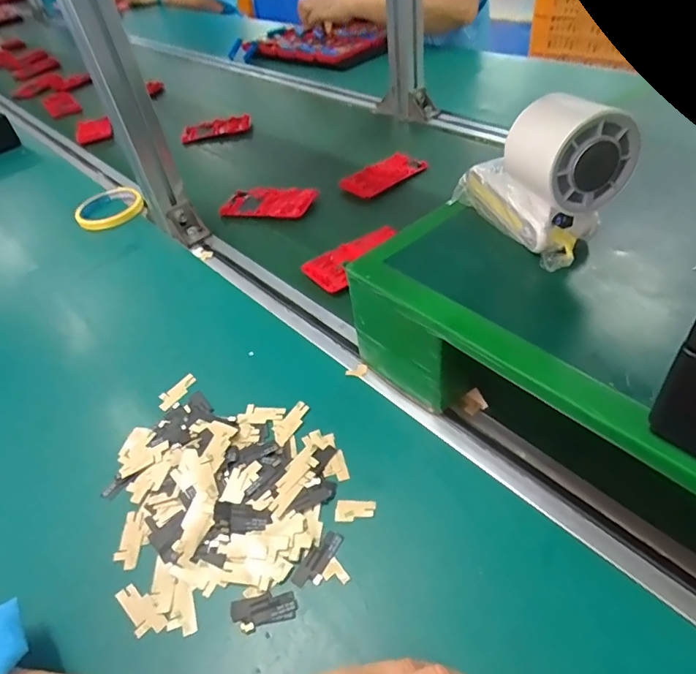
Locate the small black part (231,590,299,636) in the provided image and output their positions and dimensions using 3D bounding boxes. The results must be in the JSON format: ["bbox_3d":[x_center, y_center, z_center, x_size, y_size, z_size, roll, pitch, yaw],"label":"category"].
[{"bbox_3d":[-0.052,0.170,0.305,0.040,0.004,0.019,-12,44,-4],"label":"small black part"}]

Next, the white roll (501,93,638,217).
[{"bbox_3d":[0.138,-0.119,0.310,0.061,0.058,0.059,-16,44,-8],"label":"white roll"}]

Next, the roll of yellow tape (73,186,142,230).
[{"bbox_3d":[-0.341,-0.185,0.701,0.091,0.021,0.091,-25,46,-18],"label":"roll of yellow tape"}]

